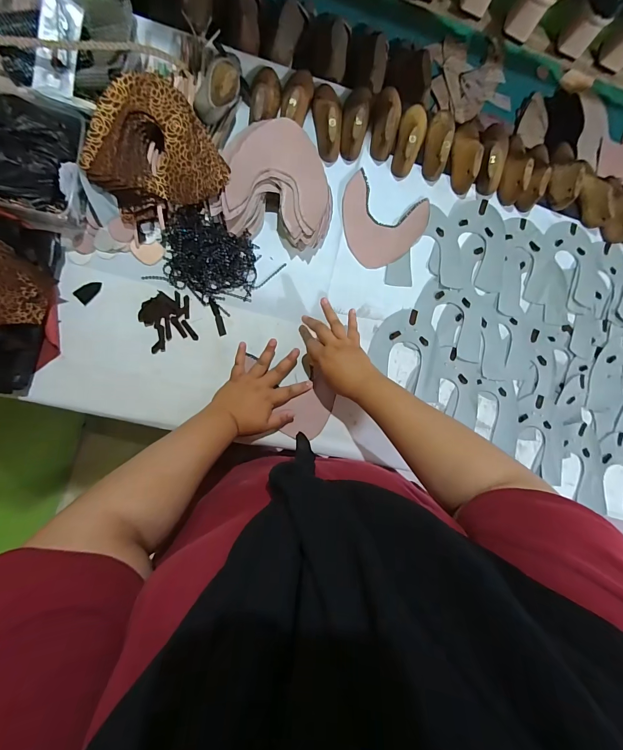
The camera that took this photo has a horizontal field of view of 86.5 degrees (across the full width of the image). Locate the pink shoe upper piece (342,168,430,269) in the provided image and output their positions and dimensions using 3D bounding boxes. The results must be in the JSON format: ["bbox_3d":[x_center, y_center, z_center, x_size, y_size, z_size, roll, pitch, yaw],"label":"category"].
[{"bbox_3d":[0.124,-0.288,0.619,0.161,0.005,0.162,1,87,-8],"label":"pink shoe upper piece"}]

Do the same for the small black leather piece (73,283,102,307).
[{"bbox_3d":[-0.363,-0.137,0.538,0.027,0.005,0.042,39,70,-9],"label":"small black leather piece"}]

